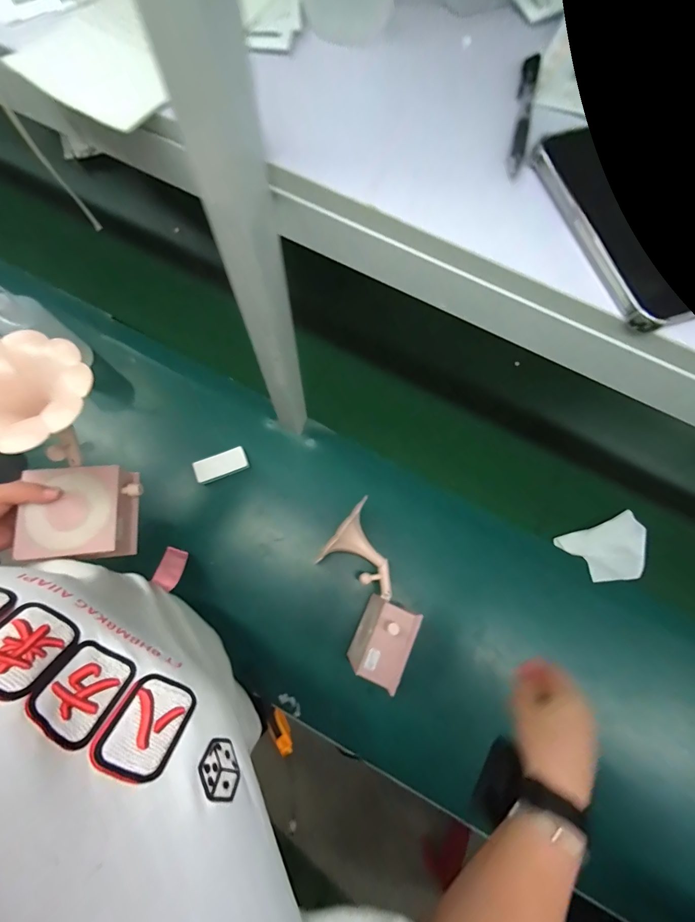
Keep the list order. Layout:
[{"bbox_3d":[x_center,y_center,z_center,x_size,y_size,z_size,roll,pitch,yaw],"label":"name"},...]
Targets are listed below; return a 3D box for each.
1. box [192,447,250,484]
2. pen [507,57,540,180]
[{"bbox_3d":[-0.228,0.008,0.646,0.091,0.019,0.042,-22,74,-8],"label":"box"},{"bbox_3d":[0.137,-0.273,0.281,0.012,0.011,0.127,14,73,3],"label":"pen"}]

